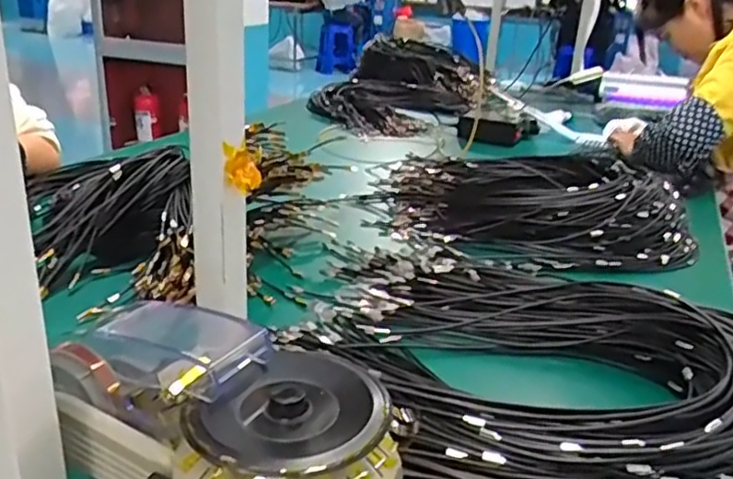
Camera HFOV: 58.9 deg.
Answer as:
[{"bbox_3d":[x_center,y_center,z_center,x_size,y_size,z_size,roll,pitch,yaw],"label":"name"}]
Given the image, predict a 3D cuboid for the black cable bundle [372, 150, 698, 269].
[{"bbox_3d":[0.278,-0.090,1.132,0.513,0.083,0.451,5,22,3],"label":"black cable bundle"}]

